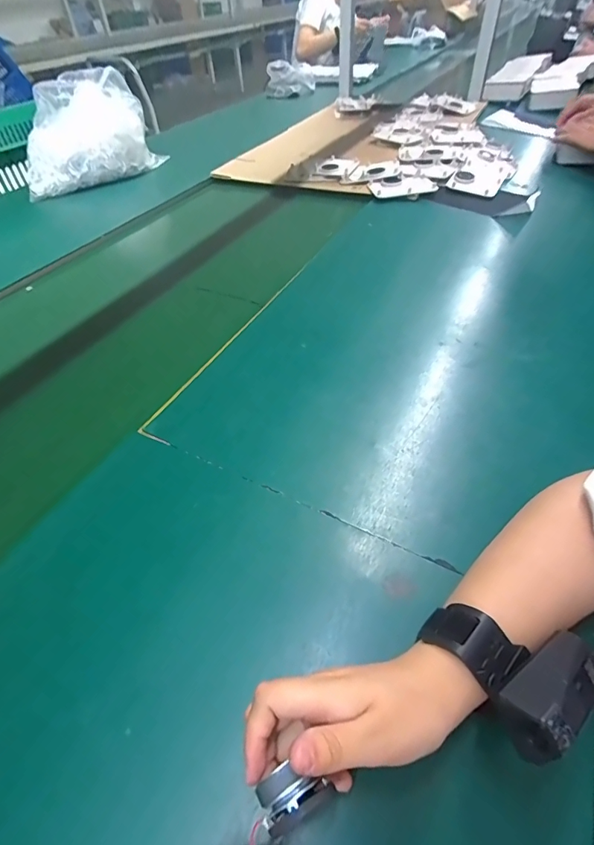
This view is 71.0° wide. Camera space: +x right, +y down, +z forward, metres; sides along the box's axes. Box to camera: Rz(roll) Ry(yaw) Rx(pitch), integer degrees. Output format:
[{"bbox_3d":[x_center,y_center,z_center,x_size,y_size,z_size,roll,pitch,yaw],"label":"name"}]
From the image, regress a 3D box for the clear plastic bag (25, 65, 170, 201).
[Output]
[{"bbox_3d":[-0.488,-0.677,0.968,0.326,0.181,0.153,-22,49,-15],"label":"clear plastic bag"}]

